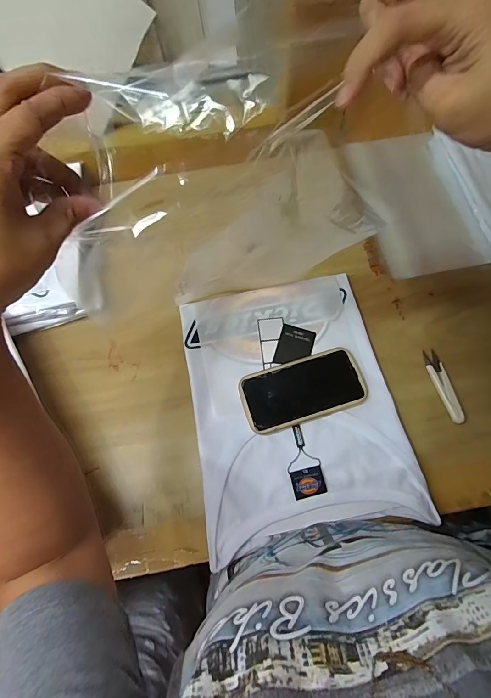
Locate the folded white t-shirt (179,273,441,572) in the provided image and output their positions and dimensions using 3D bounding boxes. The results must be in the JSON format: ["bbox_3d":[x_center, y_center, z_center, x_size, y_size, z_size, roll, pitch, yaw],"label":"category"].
[{"bbox_3d":[0.061,0.066,0.472,0.257,0.028,0.327,-11,70,-2],"label":"folded white t-shirt"}]

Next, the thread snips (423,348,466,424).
[{"bbox_3d":[0.270,0.051,0.482,0.022,0.011,0.102,-11,70,-1],"label":"thread snips"}]

